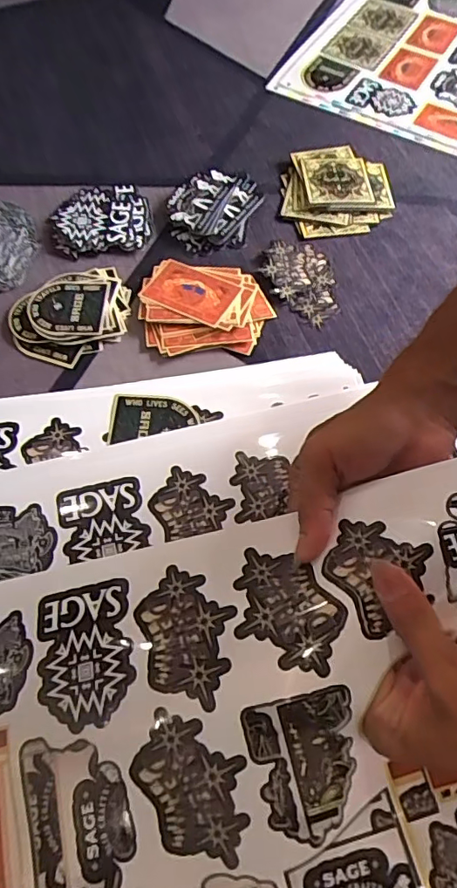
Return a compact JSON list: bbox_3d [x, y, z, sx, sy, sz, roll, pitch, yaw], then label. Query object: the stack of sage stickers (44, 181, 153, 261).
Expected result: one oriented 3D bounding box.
[{"bbox_3d":[-0.128,-0.223,0.514,0.099,0.009,0.087,-14,65,-7],"label":"stack of sage stickers"}]

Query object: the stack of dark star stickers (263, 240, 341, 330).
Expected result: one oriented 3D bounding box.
[{"bbox_3d":[0.068,-0.152,0.488,0.062,0.008,0.095,-5,64,-3],"label":"stack of dark star stickers"}]

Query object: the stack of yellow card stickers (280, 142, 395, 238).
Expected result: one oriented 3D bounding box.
[{"bbox_3d":[0.111,-0.266,0.542,0.110,0.011,0.115,-7,64,-4],"label":"stack of yellow card stickers"}]

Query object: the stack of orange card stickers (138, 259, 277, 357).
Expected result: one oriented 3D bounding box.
[{"bbox_3d":[-0.021,-0.125,0.468,0.113,0.010,0.093,-3,64,-2],"label":"stack of orange card stickers"}]

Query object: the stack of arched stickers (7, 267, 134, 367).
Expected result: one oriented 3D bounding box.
[{"bbox_3d":[-0.137,-0.118,0.463,0.107,0.008,0.085,-34,69,-16],"label":"stack of arched stickers"}]

